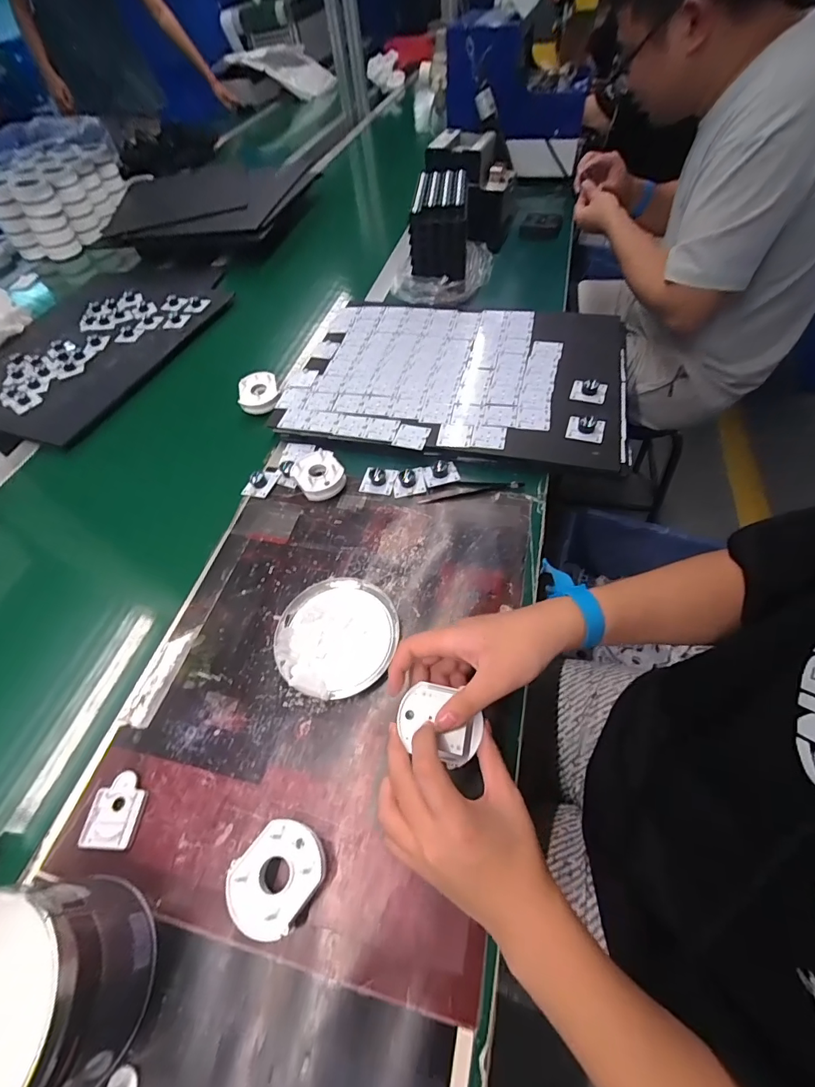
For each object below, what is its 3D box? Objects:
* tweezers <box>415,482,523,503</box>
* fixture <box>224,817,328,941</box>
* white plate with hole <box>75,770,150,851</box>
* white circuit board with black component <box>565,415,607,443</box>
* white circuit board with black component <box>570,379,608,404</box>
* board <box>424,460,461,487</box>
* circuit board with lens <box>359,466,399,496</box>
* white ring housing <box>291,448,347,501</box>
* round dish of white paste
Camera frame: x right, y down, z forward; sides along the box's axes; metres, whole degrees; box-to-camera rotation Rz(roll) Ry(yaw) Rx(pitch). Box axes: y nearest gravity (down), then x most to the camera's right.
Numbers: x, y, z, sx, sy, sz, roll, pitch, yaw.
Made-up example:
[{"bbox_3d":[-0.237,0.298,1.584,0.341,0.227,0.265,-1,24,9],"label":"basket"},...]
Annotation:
[{"bbox_3d":[0.080,-0.071,0.558,0.132,0.009,0.026,-8,56,-2],"label":"tweezers"},{"bbox_3d":[-0.099,0.257,0.337,0.061,0.033,0.071,33,64,25],"label":"fixture"},{"bbox_3d":[-0.256,0.234,0.383,0.045,0.008,0.057,3,56,8],"label":"white plate with hole"},{"bbox_3d":[0.234,-0.154,0.566,0.046,0.017,0.044,13,58,14],"label":"white circuit board with black component"},{"bbox_3d":[0.254,-0.216,0.605,0.046,0.018,0.038,11,57,13],"label":"white circuit board with black component"},{"bbox_3d":[0.046,-0.097,0.573,0.043,0.018,0.037,-9,55,-1],"label":"board"},{"bbox_3d":[-0.039,-0.085,0.578,0.044,0.015,0.040,11,67,4],"label":"circuit board with lens"},{"bbox_3d":[-0.116,-0.087,0.574,0.059,0.036,0.063,-3,55,4],"label":"white ring housing"},{"bbox_3d":[-0.075,0.094,0.458,0.127,0.021,0.124,-3,55,4],"label":"round dish of white paste"}]

